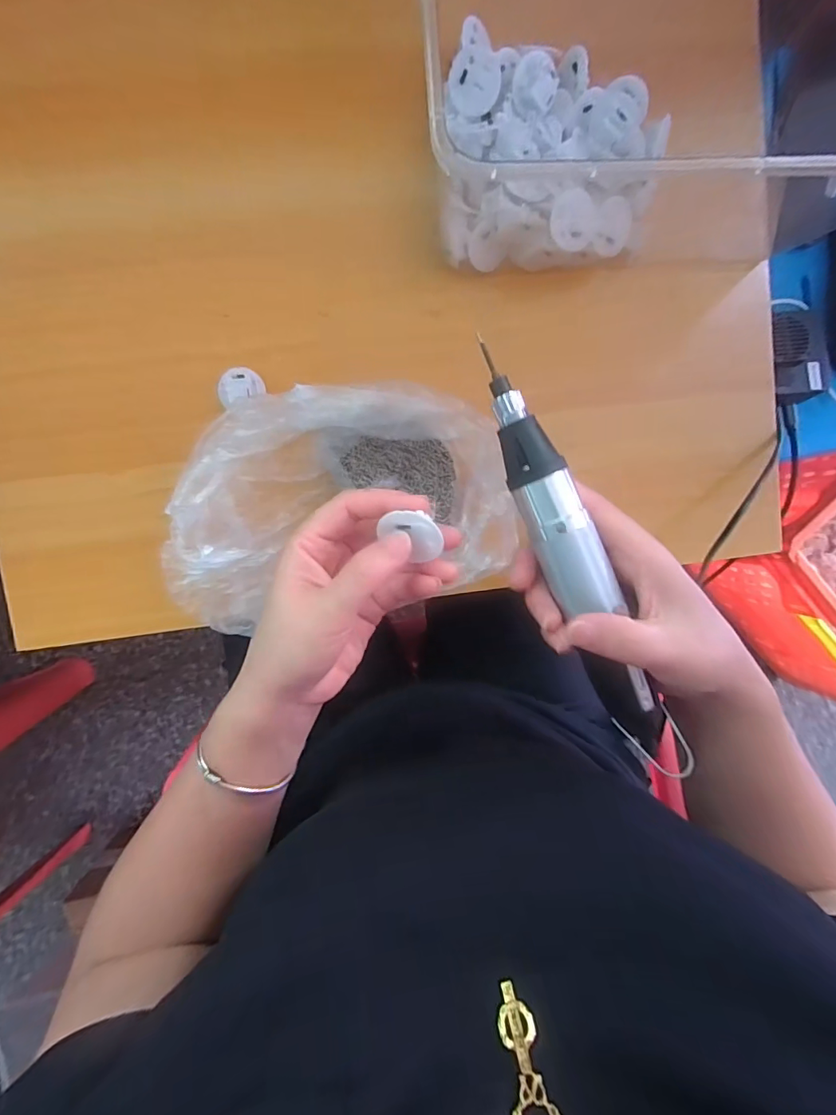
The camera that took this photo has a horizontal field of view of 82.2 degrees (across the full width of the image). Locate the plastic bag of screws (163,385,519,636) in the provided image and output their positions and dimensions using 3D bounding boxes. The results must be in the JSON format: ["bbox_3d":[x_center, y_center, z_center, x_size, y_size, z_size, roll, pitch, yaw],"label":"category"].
[{"bbox_3d":[-0.054,-0.033,0.326,0.240,0.051,0.158,-13,97,-3],"label":"plastic bag of screws"}]

